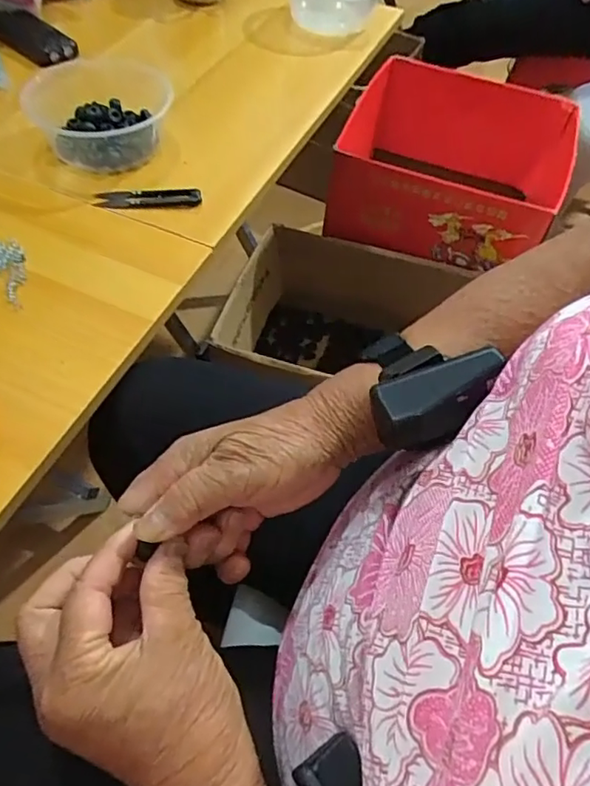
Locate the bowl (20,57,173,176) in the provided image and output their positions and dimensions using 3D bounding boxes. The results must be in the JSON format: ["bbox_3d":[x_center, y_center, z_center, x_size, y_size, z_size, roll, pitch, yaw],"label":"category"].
[{"bbox_3d":[-0.196,-0.290,0.581,0.134,0.058,0.147,0,55,-4],"label":"bowl"}]

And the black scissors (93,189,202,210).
[{"bbox_3d":[-0.143,-0.189,0.548,0.101,0.010,0.025,-1,54,-2],"label":"black scissors"}]

